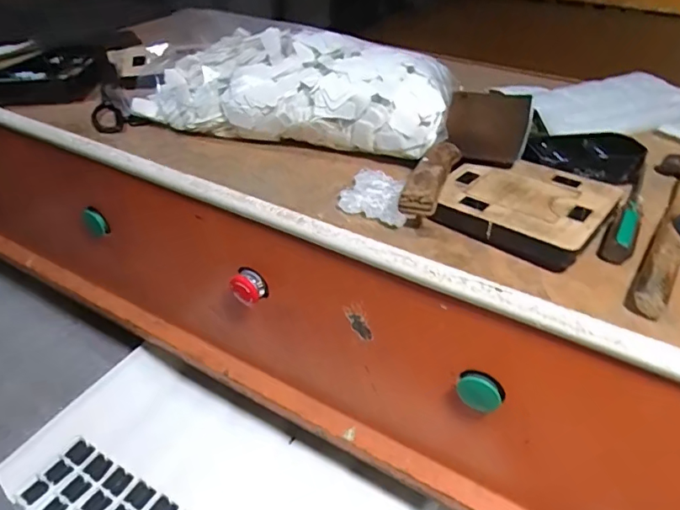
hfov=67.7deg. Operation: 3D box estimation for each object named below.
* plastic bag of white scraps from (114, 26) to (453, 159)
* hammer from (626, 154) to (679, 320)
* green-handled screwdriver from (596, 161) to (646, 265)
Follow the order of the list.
[{"bbox_3d":[-0.077,-0.206,0.604,0.404,0.107,0.132,15,42,9],"label":"plastic bag of white scraps"},{"bbox_3d":[0.307,-0.029,0.464,0.073,0.021,0.276,32,47,26],"label":"hammer"},{"bbox_3d":[0.282,-0.047,0.486,0.024,0.023,0.177,28,46,22],"label":"green-handled screwdriver"}]

